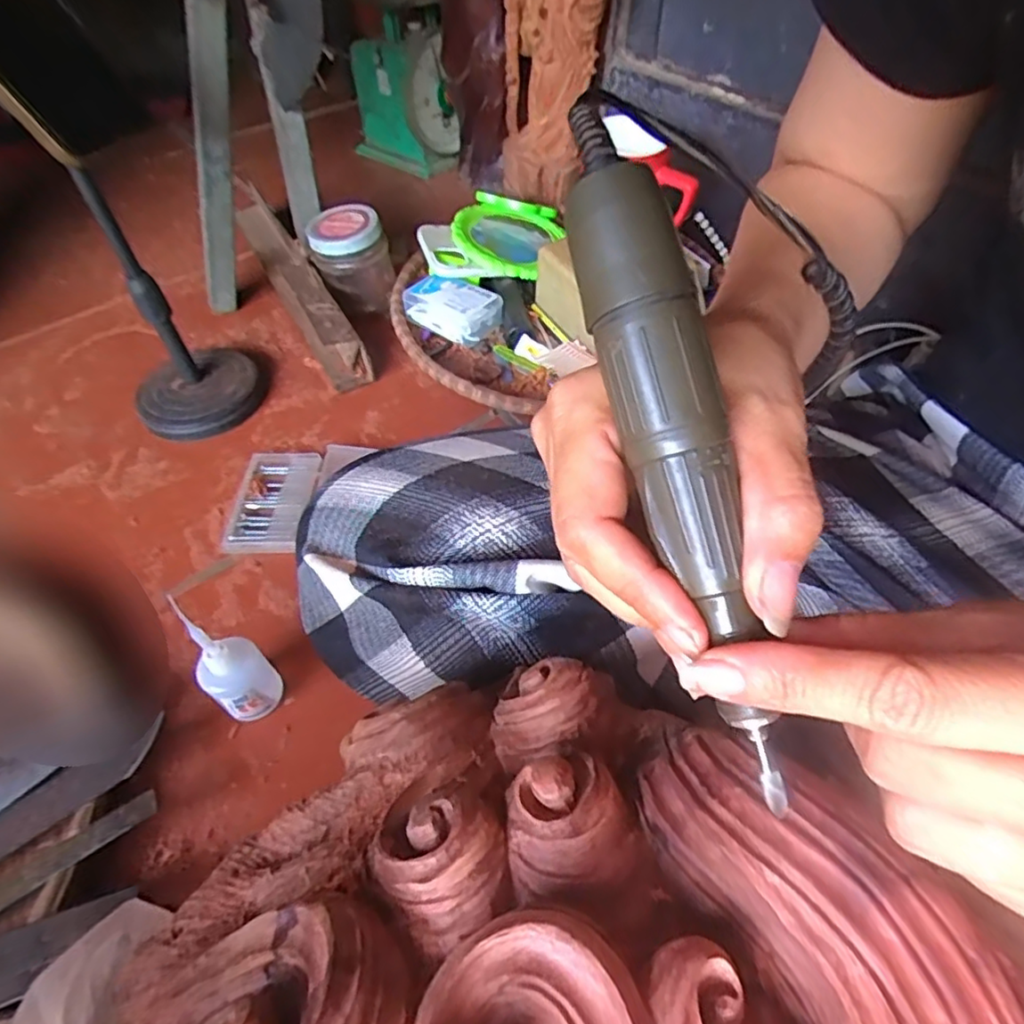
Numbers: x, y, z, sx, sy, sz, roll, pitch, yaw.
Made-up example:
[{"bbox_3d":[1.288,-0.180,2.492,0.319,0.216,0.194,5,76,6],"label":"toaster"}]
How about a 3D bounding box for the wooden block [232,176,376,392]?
[{"bbox_3d":[-0.238,-0.266,0.673,0.048,0.055,0.370,-25,58,-18],"label":"wooden block"}]

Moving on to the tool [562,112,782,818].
[{"bbox_3d":[0.041,-0.016,0.160,0.023,0.017,0.182,-15,90,-11],"label":"tool"}]

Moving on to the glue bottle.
[{"bbox_3d":[-0.165,0.090,0.363,0.036,0.111,0.029,-38,62,-24],"label":"glue bottle"}]

